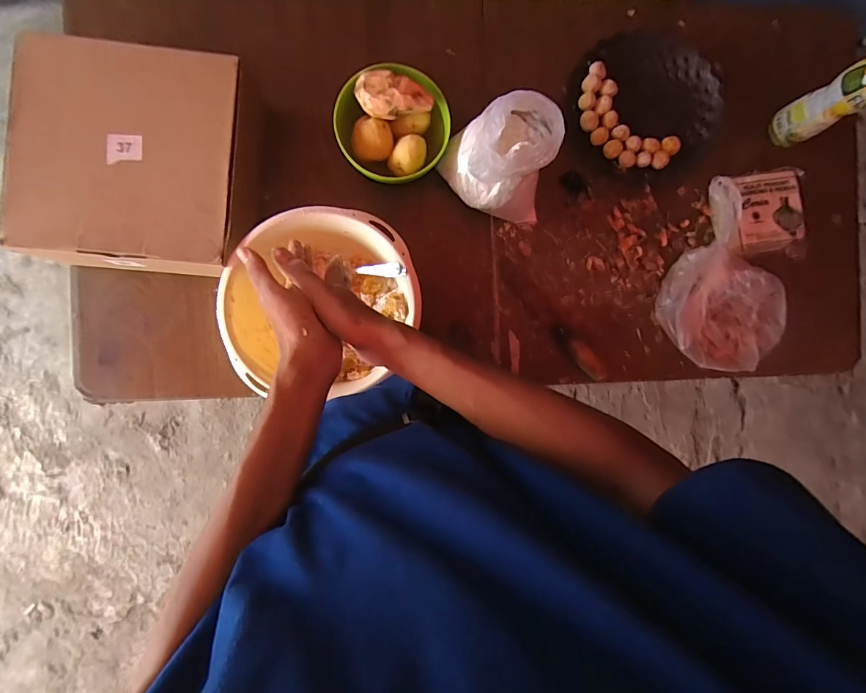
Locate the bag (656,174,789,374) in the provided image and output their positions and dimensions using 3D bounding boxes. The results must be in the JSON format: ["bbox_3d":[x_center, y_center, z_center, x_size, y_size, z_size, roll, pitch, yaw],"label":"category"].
[{"bbox_3d":[0.426,-0.087,0.633,0.172,0.051,0.272,-27,91,-5],"label":"bag"}]

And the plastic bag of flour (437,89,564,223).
[{"bbox_3d":[0.089,-0.244,0.562,0.128,0.153,0.126,-16,90,-5],"label":"plastic bag of flour"}]

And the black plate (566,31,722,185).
[{"bbox_3d":[0.327,-0.365,0.641,0.221,0.034,0.209,0,89,-5],"label":"black plate"}]

